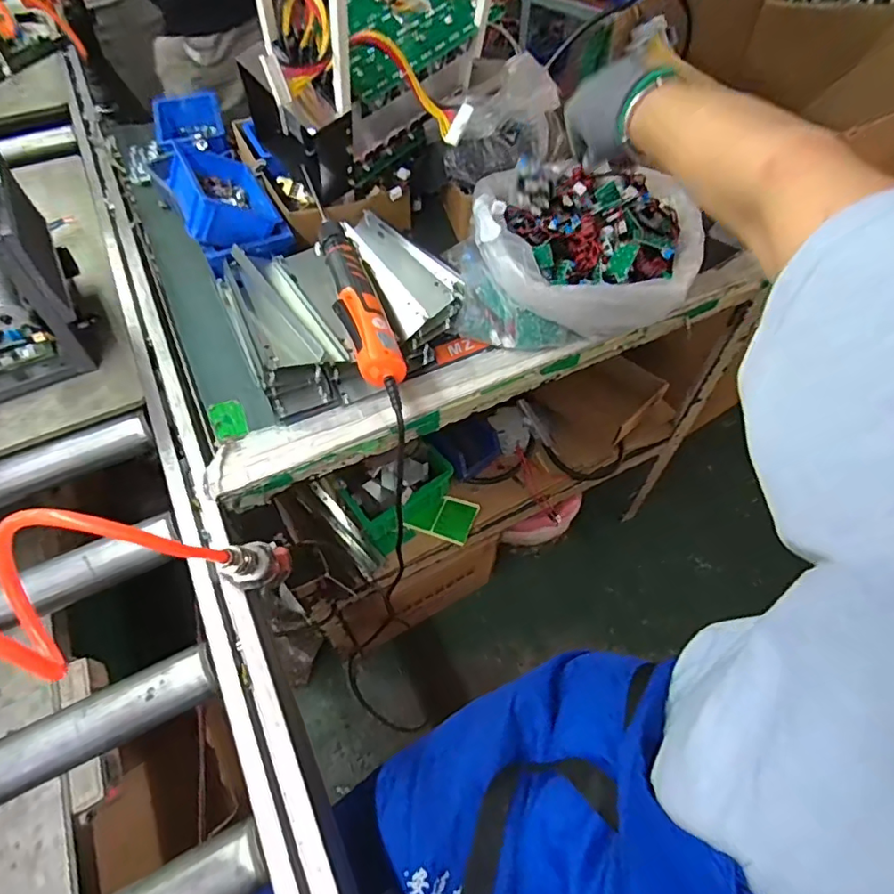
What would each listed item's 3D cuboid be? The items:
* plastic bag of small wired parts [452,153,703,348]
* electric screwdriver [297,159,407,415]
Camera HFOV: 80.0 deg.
[{"bbox_3d":[0.147,-0.245,0.633,0.274,0.119,0.202,-11,58,-7],"label":"plastic bag of small wired parts"},{"bbox_3d":[-0.115,-0.199,0.596,0.046,0.033,0.369,-17,58,-11],"label":"electric screwdriver"}]

